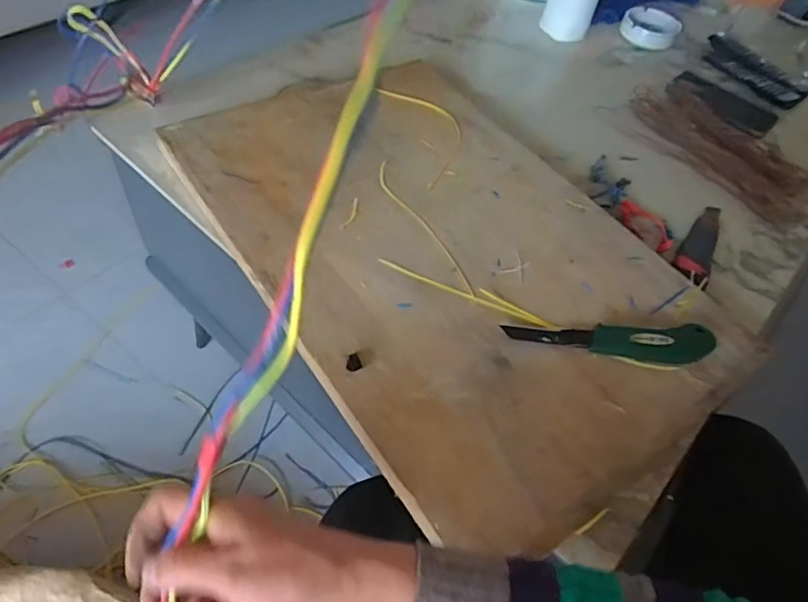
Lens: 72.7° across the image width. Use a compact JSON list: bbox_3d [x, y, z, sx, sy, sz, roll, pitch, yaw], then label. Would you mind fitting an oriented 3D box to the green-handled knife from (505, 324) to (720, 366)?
[{"bbox_3d":[0.197,0.036,0.514,0.200,0.018,0.043,1,49,-6],"label":"green-handled knife"}]

